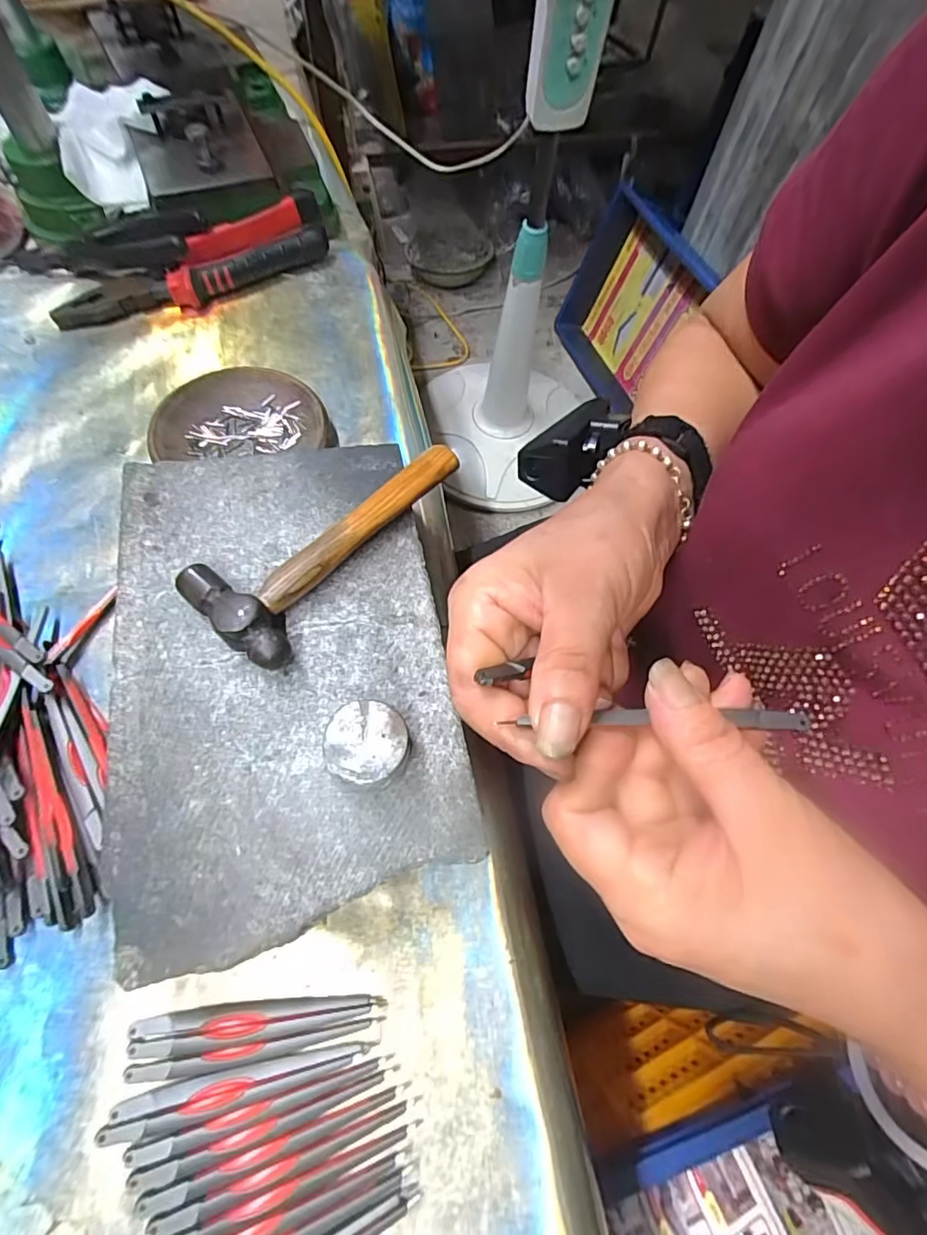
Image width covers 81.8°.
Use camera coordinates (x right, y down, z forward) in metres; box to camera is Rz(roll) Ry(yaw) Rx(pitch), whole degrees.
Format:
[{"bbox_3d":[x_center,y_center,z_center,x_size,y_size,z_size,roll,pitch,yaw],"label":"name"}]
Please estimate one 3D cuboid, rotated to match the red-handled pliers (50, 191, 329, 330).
[{"bbox_3d":[-0.215,-0.284,0.431,0.219,0.033,0.058,-24,68,-13],"label":"red-handled pliers"}]

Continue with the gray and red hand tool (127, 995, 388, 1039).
[{"bbox_3d":[-0.091,0.178,0.237,0.107,0.004,0.012,-3,65,-5],"label":"gray and red hand tool"}]

